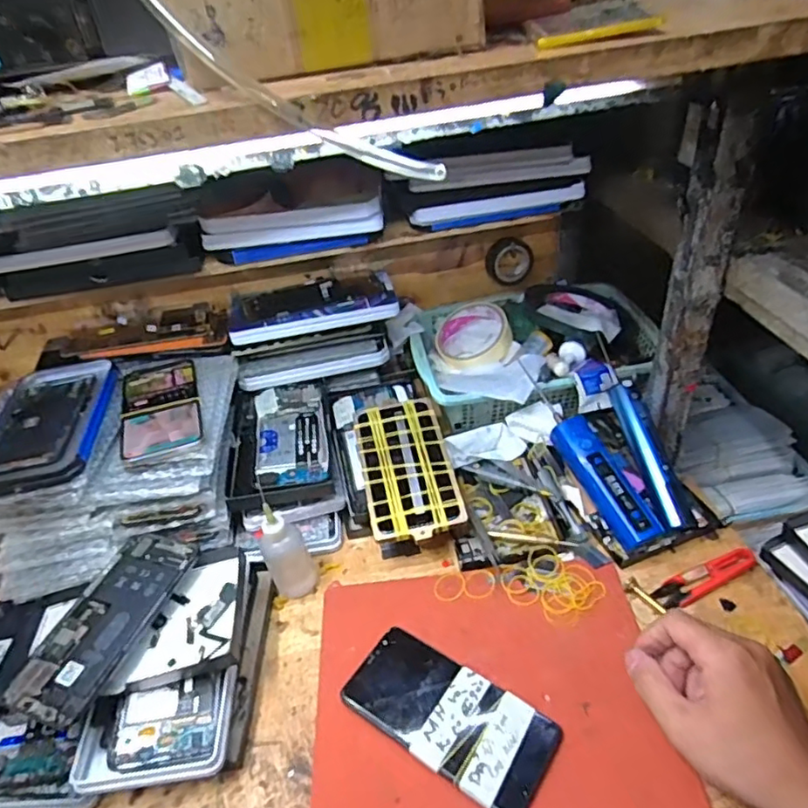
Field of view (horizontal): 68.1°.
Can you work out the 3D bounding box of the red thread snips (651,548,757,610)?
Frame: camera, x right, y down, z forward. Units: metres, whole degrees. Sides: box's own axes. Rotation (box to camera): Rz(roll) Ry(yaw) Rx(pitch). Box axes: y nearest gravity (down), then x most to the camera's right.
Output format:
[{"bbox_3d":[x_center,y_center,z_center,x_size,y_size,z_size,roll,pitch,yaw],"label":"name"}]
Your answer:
[{"bbox_3d":[0.254,0.146,0.506,0.096,0.012,0.024,-19,42,-16],"label":"red thread snips"}]

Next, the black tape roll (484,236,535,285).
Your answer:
[{"bbox_3d":[0.131,-0.176,0.735,0.060,0.060,0.027,-3,39,6],"label":"black tape roll"}]

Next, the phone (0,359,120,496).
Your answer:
[{"bbox_3d":[-0.333,0.013,0.563,0.101,0.015,0.195,-10,39,-4],"label":"phone"}]

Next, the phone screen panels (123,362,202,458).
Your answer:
[{"bbox_3d":[-0.234,0.000,0.577,0.070,0.007,0.143,-16,39,-11],"label":"phone screen panels"}]

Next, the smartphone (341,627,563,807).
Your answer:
[{"bbox_3d":[0.032,0.226,0.437,0.150,0.014,0.072,20,46,30],"label":"smartphone"}]

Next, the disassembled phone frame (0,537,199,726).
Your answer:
[{"bbox_3d":[-0.239,0.172,0.476,0.076,0.009,0.155,10,44,22],"label":"disassembled phone frame"}]

